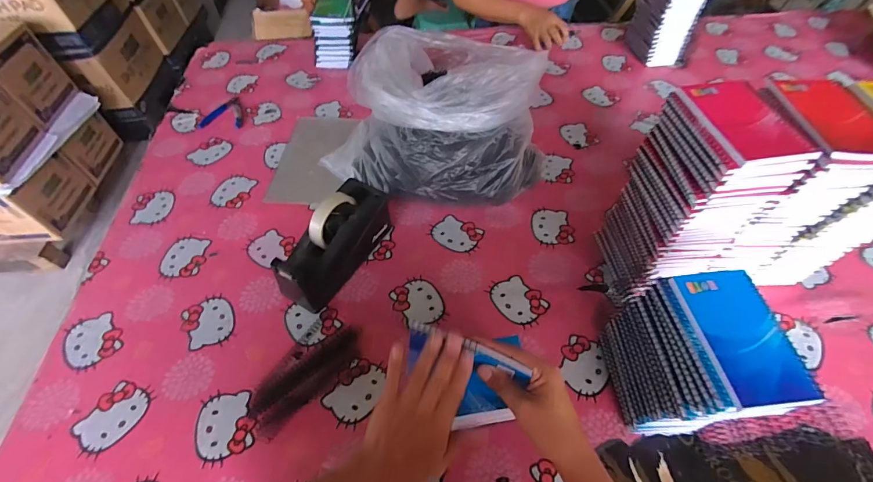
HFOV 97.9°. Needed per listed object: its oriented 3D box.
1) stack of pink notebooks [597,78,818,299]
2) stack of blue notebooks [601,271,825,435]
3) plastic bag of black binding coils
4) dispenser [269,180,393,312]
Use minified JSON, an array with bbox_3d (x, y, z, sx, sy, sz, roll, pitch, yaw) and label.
[{"bbox_3d":[0.333,-0.045,0.520,0.111,0.285,0.133,-2,53,0],"label":"stack of pink notebooks"},{"bbox_3d":[0.286,0.146,0.446,0.094,0.204,0.129,-2,54,-2],"label":"stack of blue notebooks"},{"bbox_3d":[0.014,-0.240,0.709,0.380,0.224,0.339,28,58,20],"label":"plastic bag of black binding coils"},{"bbox_3d":[-0.157,-0.004,0.597,0.074,0.118,0.209,26,57,19],"label":"dispenser"}]

